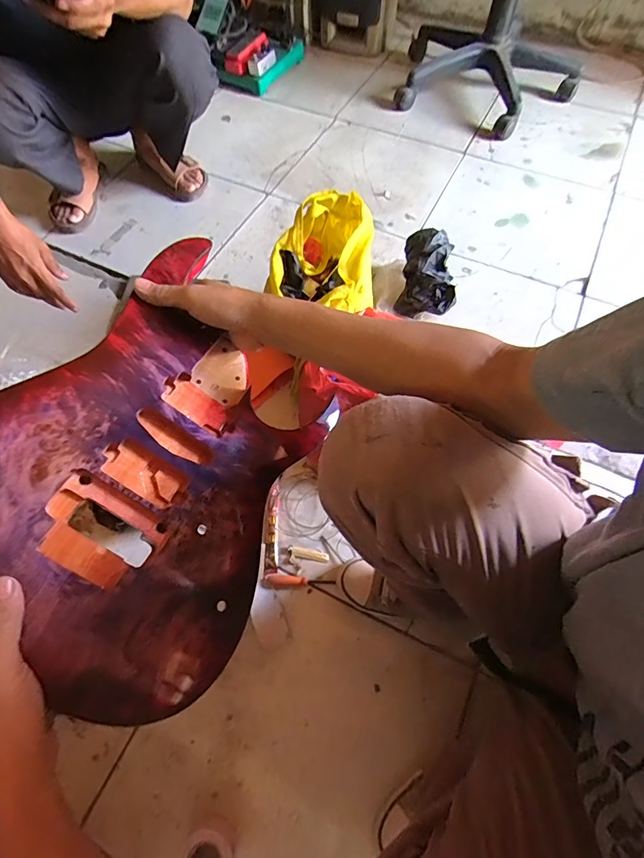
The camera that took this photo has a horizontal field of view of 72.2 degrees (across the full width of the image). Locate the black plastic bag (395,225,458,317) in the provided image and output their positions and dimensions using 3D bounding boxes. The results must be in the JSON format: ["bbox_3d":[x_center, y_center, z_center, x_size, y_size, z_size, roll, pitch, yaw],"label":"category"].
[{"bbox_3d":[0.222,-0.324,0.898,0.115,0.120,0.127,10,63,4],"label":"black plastic bag"}]

